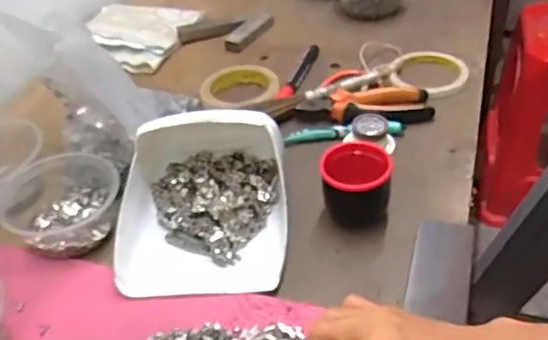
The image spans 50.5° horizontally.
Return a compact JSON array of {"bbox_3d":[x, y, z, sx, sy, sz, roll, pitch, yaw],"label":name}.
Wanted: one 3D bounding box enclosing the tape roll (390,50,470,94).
[{"bbox_3d":[0.197,-0.126,0.735,0.092,0.012,0.104,11,43,22],"label":"tape roll"}]

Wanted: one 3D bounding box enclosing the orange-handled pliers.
[{"bbox_3d":[0.108,-0.073,0.678,0.148,0.019,0.067,-8,39,1],"label":"orange-handled pliers"}]

